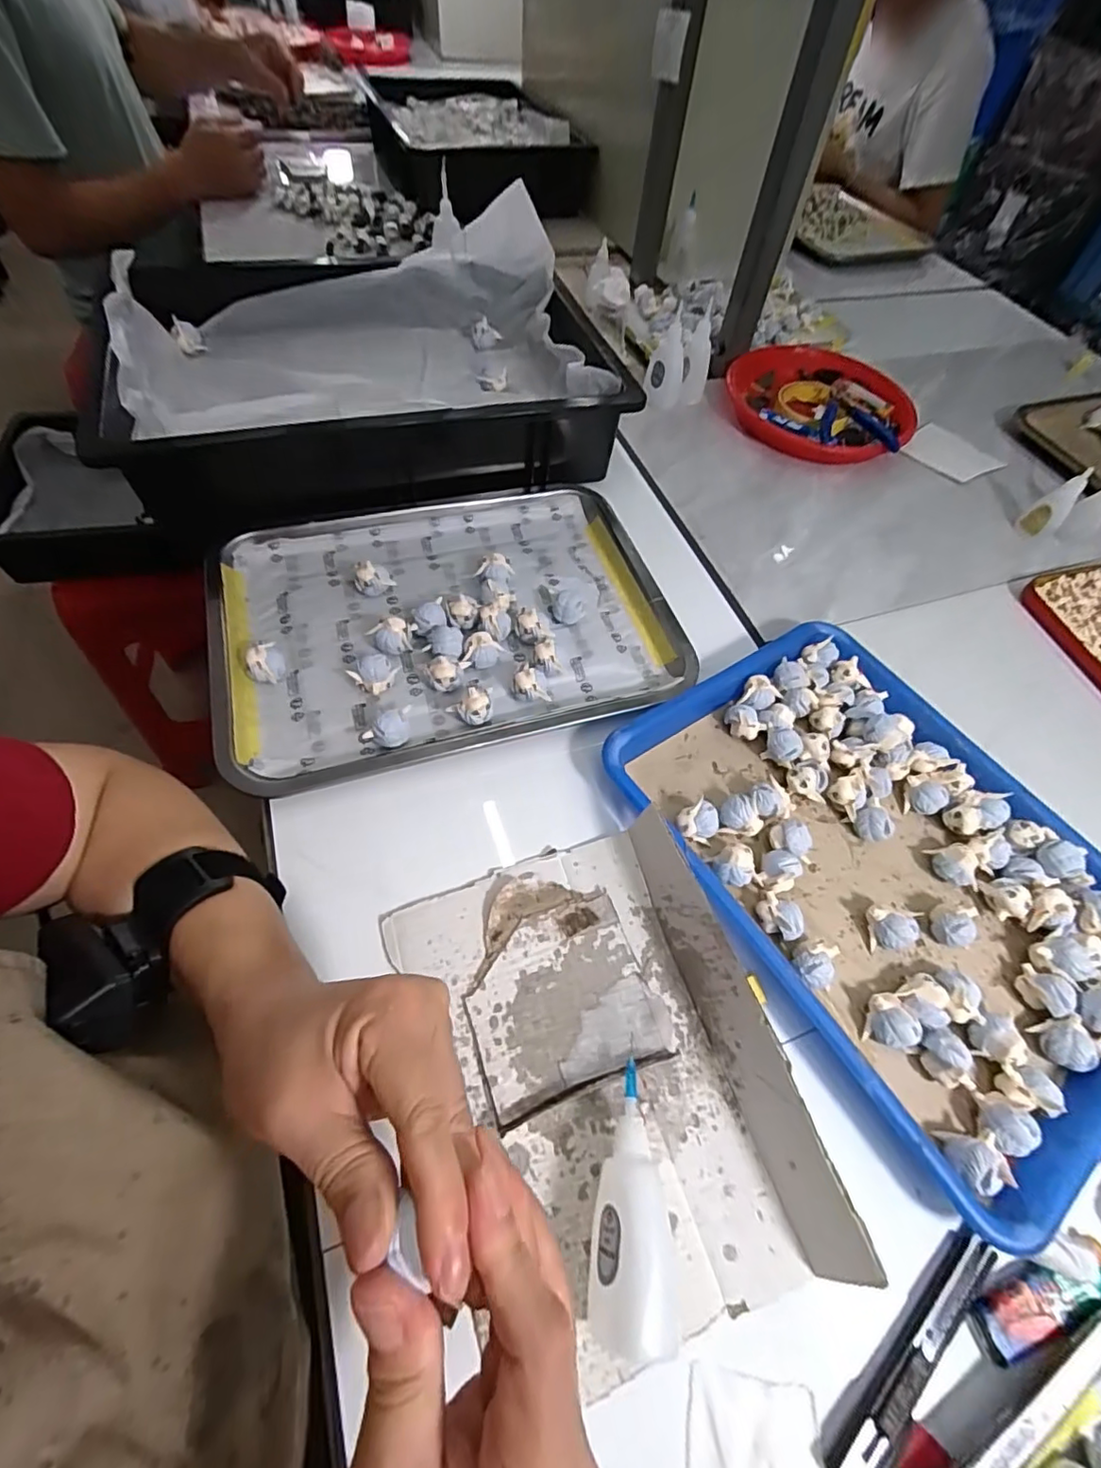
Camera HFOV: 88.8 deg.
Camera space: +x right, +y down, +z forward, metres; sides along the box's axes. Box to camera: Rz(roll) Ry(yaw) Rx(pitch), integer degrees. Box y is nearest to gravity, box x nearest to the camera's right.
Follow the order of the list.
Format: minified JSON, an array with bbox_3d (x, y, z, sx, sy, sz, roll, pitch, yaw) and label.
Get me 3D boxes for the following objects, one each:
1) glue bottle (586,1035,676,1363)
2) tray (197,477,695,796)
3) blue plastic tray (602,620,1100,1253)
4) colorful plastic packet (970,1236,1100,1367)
[{"bbox_3d":[0.034,0.217,0.268,0.034,0.031,0.104,1,59,-4],"label":"glue bottle"},{"bbox_3d":[-0.085,-0.096,0.454,0.347,0.036,0.266,-14,61,-13],"label":"tray"},{"bbox_3d":[0.216,0.080,0.367,0.234,0.031,0.322,-30,65,-21],"label":"blue plastic tray"},{"bbox_3d":[0.239,0.268,0.268,0.077,0.008,0.022,-15,61,-14],"label":"colorful plastic packet"}]

